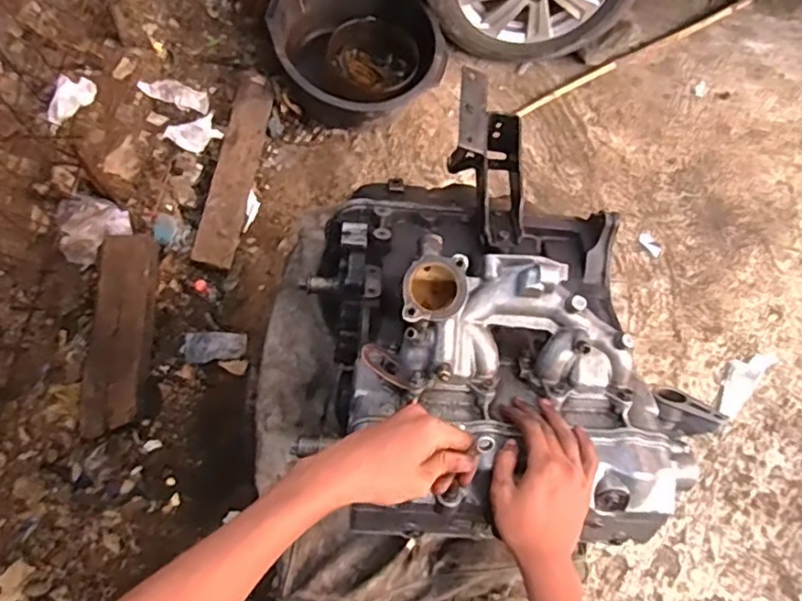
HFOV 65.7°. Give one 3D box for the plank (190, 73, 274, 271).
[{"bbox_3d":[-0.415,-0.337,1.579,0.098,0.033,0.534,18,70,-25],"label":"plank"}]

